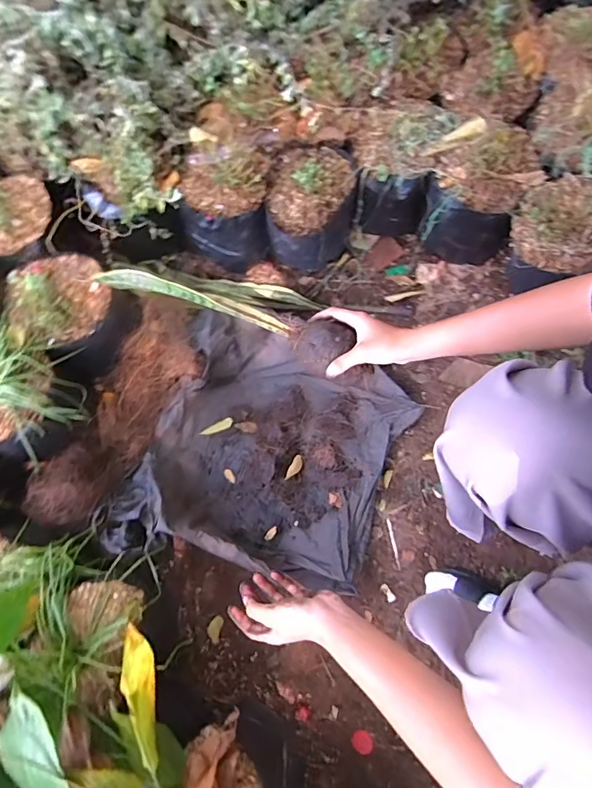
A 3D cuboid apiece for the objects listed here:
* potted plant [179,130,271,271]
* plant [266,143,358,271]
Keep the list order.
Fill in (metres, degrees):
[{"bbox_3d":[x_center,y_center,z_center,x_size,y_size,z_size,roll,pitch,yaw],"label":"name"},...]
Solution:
[{"bbox_3d":[-0.112,-0.328,0.748,0.137,0.193,0.159,2,75,-1],"label":"potted plant"},{"bbox_3d":[0.027,-0.306,0.757,0.142,0.182,0.150,0,75,-2],"label":"plant"}]

